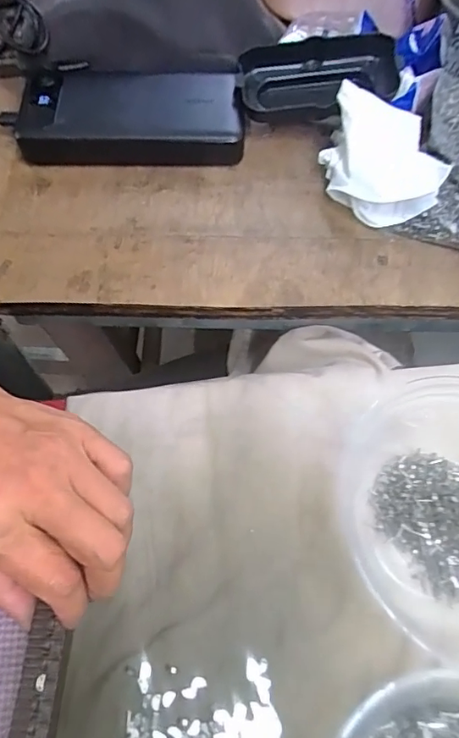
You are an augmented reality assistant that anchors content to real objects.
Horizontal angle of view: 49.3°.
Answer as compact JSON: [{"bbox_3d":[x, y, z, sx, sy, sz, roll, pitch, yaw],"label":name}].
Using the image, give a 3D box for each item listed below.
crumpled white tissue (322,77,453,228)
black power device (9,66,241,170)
[{"bbox_3d":[0.097,-0.135,0.328,0.070,0.048,0.073,7,63,2],"label":"crumpled white tissue"},{"bbox_3d":[-0.070,-0.181,0.359,0.154,0.029,0.074,-1,63,-2],"label":"black power device"}]

